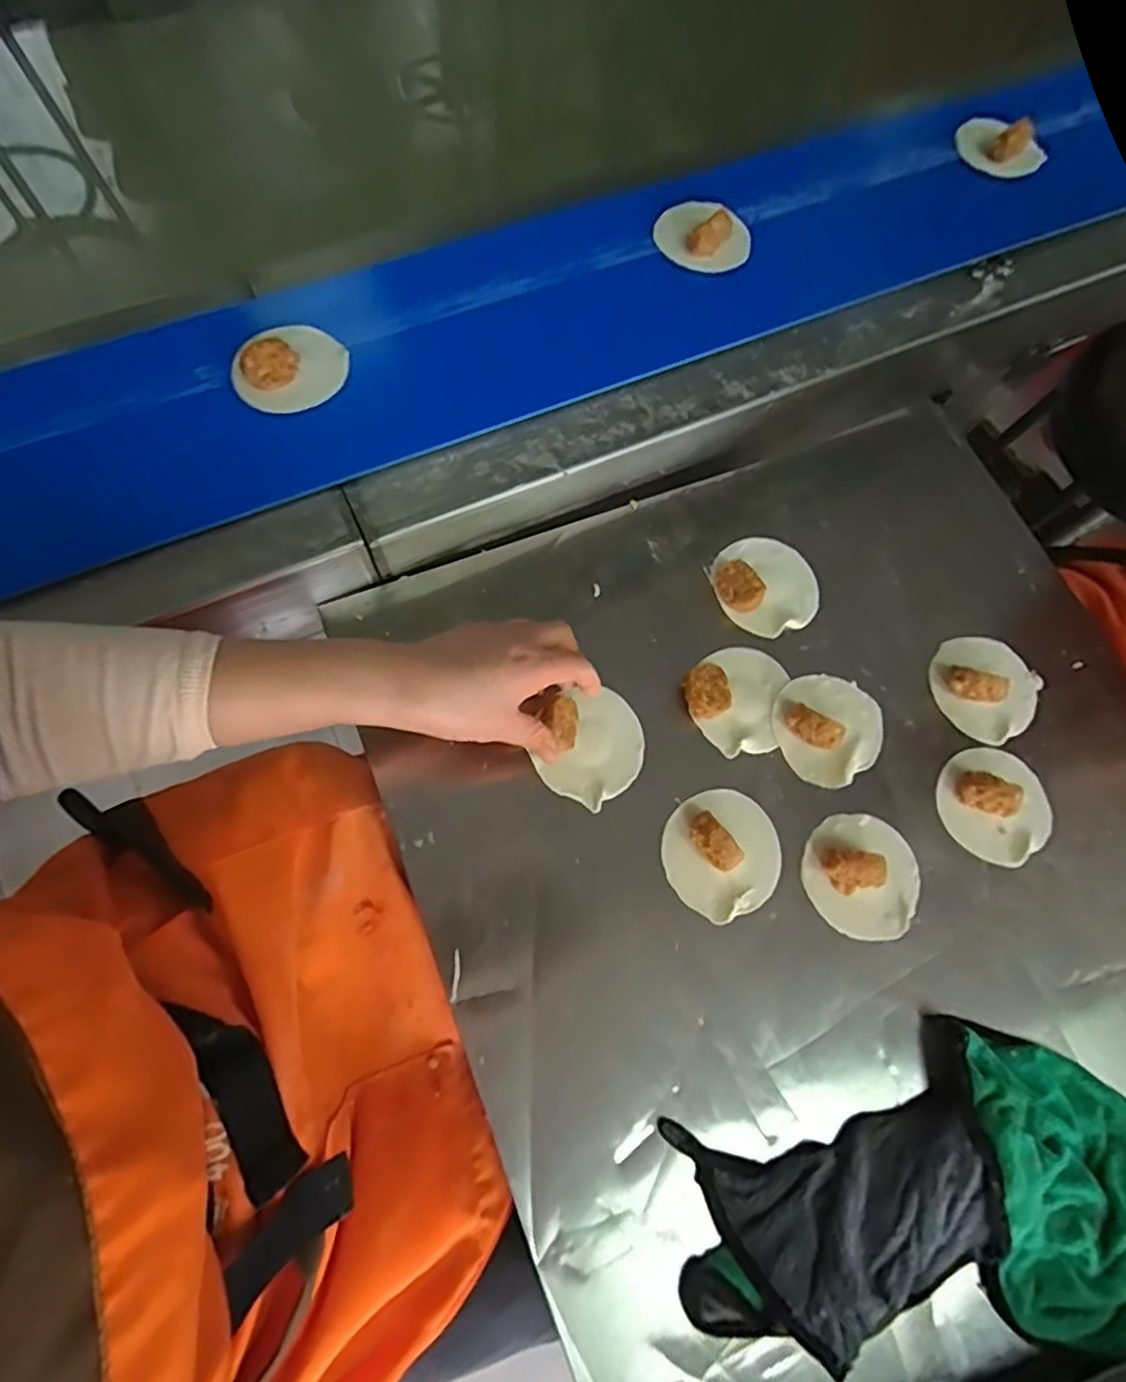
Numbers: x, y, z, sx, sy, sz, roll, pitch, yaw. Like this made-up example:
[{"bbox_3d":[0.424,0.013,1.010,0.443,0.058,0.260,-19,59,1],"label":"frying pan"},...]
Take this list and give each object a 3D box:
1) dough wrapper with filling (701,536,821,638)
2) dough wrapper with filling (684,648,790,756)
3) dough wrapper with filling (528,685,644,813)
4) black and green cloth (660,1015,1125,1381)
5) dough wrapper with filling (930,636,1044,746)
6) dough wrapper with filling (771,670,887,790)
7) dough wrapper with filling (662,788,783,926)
[{"bbox_3d":[0.167,-0.090,0.530,0.086,0.023,0.084,1,71,-2],"label":"dough wrapper with filling"},{"bbox_3d":[0.140,0.004,0.497,0.083,0.022,0.080,1,71,-2],"label":"dough wrapper with filling"},{"bbox_3d":[0.022,0.036,0.477,0.075,0.032,0.085,26,72,7],"label":"dough wrapper with filling"},{"bbox_3d":[0.220,0.301,0.398,0.288,0.026,0.166,4,71,-1],"label":"black and green cloth"},{"bbox_3d":[0.340,-0.009,0.511,0.085,0.027,0.084,1,71,-2],"label":"dough wrapper with filling"},{"bbox_3d":[0.206,0.023,0.492,0.083,0.029,0.082,1,71,-2],"label":"dough wrapper with filling"},{"bbox_3d":[0.116,0.112,0.456,0.085,0.031,0.083,1,71,-2],"label":"dough wrapper with filling"}]

